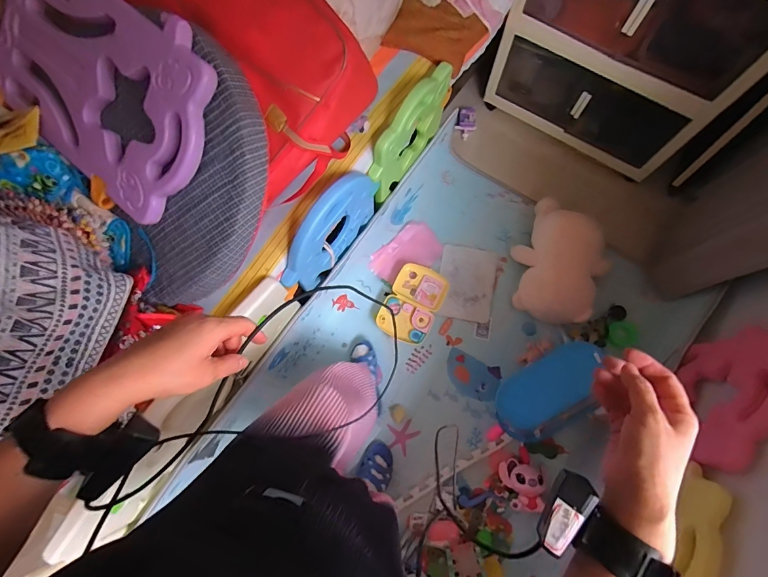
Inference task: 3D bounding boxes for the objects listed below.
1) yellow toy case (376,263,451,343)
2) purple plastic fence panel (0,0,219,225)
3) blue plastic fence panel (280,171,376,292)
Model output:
[{"bbox_3d":[0.107,0.054,1.388,0.190,0.065,0.273,27,78,8],"label":"yellow toy case"},{"bbox_3d":[-0.573,-0.414,0.758,0.554,0.038,0.366,38,109,8],"label":"purple plastic fence panel"},{"bbox_3d":[-0.148,-0.153,1.033,0.033,0.309,0.356,34,79,10],"label":"blue plastic fence panel"}]

